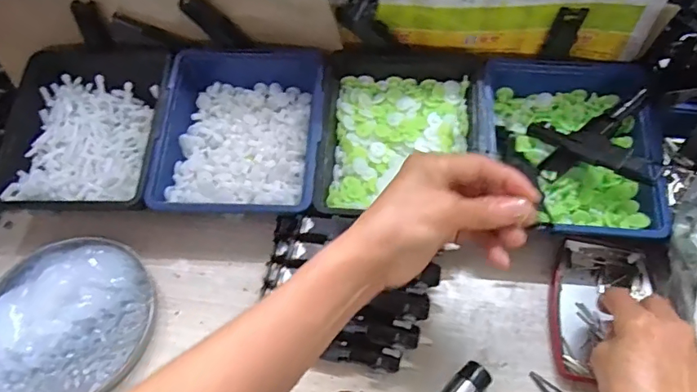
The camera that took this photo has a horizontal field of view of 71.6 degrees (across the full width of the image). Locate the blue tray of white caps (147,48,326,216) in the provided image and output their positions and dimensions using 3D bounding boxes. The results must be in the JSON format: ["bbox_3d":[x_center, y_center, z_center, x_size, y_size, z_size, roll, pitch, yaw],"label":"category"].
[{"bbox_3d":[-0.098,-0.067,0.453,0.145,0.039,0.174,3,60,3],"label":"blue tray of white caps"}]

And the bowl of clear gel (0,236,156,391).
[{"bbox_3d":[-0.240,0.103,0.405,0.140,0.021,0.142,-1,60,1],"label":"bowl of clear gel"}]

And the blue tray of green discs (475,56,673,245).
[{"bbox_3d":[0.191,-0.046,0.433,0.158,0.049,0.176,6,60,5],"label":"blue tray of green discs"}]

